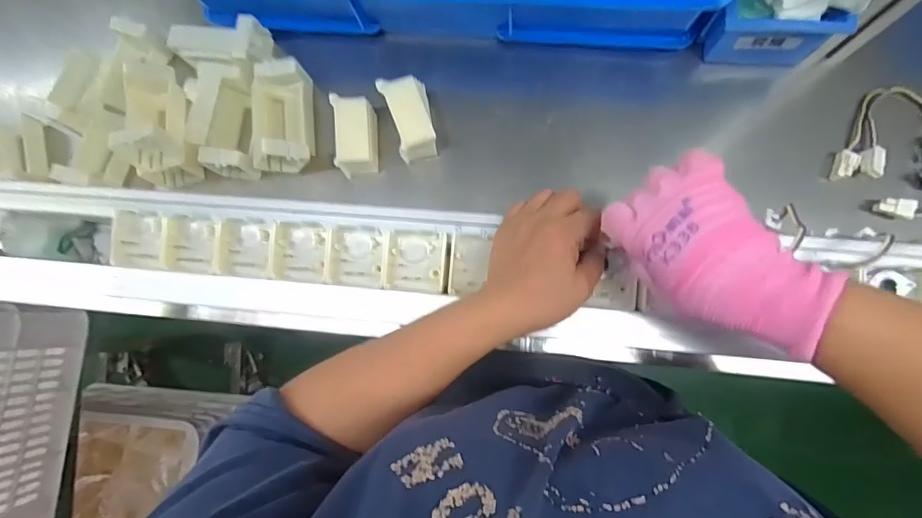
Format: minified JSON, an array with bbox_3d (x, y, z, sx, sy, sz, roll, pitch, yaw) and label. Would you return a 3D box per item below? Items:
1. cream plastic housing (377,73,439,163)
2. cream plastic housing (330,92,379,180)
[{"bbox_3d":[-0.054,-0.155,0.517,0.050,0.054,0.077,-16,82,3],"label":"cream plastic housing"},{"bbox_3d":[-0.119,-0.140,0.530,0.051,0.037,0.082,-2,95,-13],"label":"cream plastic housing"}]

